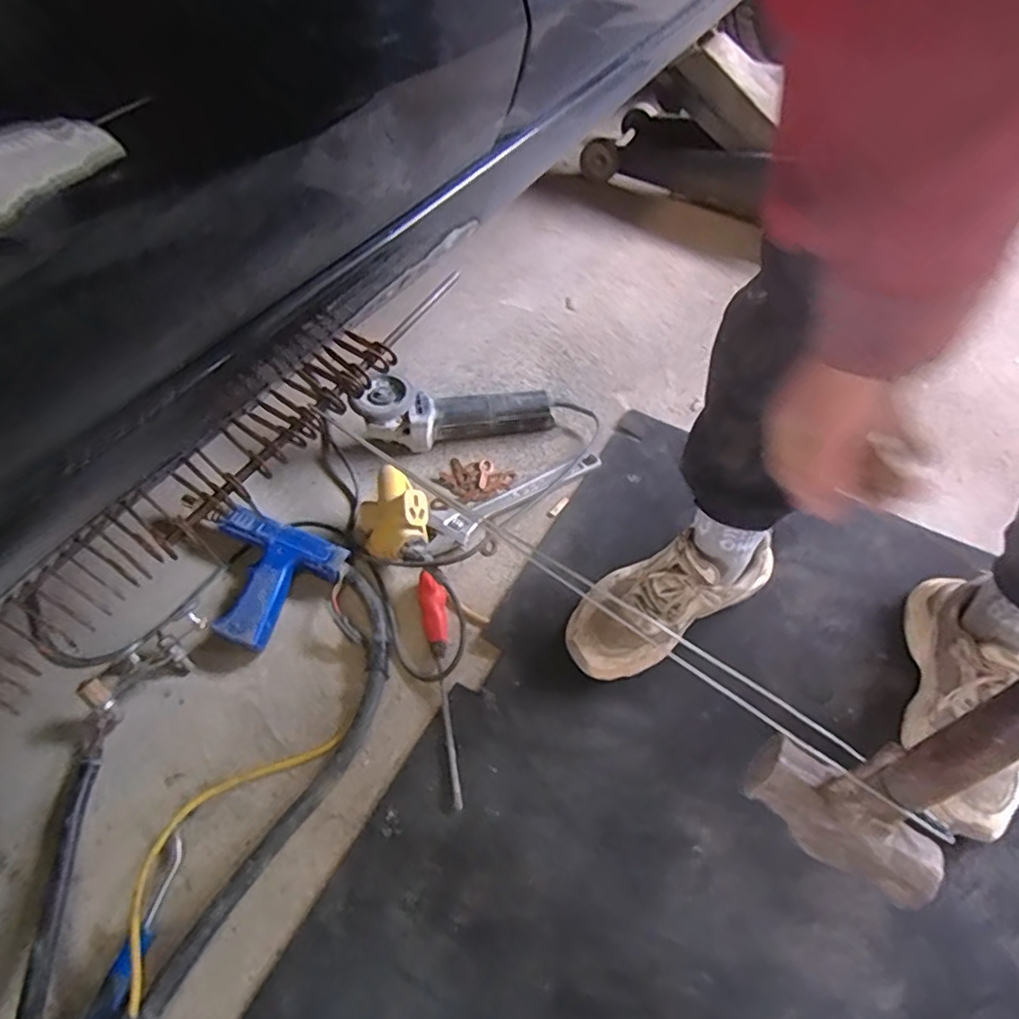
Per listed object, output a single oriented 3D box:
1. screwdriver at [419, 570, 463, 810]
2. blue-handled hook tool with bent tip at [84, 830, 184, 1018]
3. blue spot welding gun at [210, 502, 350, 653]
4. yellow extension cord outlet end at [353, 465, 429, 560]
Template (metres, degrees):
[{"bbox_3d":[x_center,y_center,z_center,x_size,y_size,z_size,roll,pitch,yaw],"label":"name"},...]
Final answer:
[{"bbox_3d":[-0.068,0.182,0.669,0.029,0.025,0.251,-10,56,-8],"label":"screwdriver"},{"bbox_3d":[-0.323,0.375,0.530,0.029,0.024,0.170,7,55,3],"label":"blue-handled hook tool with bent tip"},{"bbox_3d":[-0.298,0.076,0.734,0.159,0.044,0.157,29,59,18],"label":"blue spot welding gun"},{"bbox_3d":[-0.141,0.011,0.760,0.103,0.048,0.101,-47,63,17],"label":"yellow extension cord outlet end"}]

